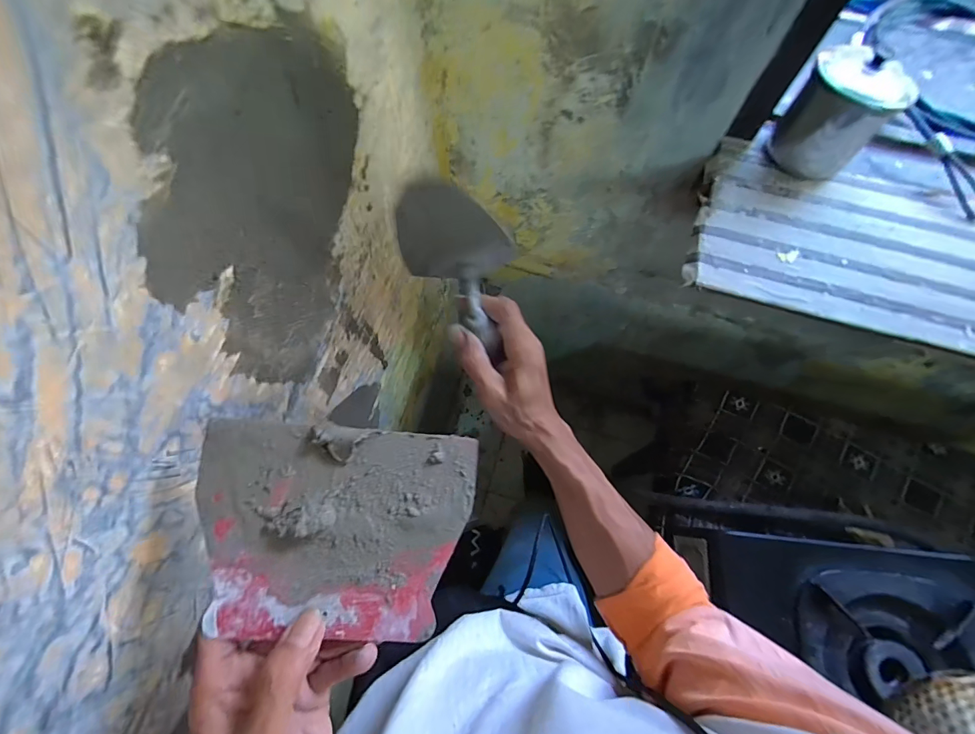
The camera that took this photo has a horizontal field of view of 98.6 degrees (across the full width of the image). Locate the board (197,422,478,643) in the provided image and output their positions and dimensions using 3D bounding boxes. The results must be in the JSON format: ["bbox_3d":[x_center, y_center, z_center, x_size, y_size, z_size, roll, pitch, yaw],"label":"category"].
[{"bbox_3d":[-0.096,0.106,0.269,0.168,0.010,0.130,5,83,-8],"label":"board"}]

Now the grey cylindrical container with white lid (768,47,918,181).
[{"bbox_3d":[0.412,-0.300,0.500,0.096,0.123,0.089,0,70,1],"label":"grey cylindrical container with white lid"}]

